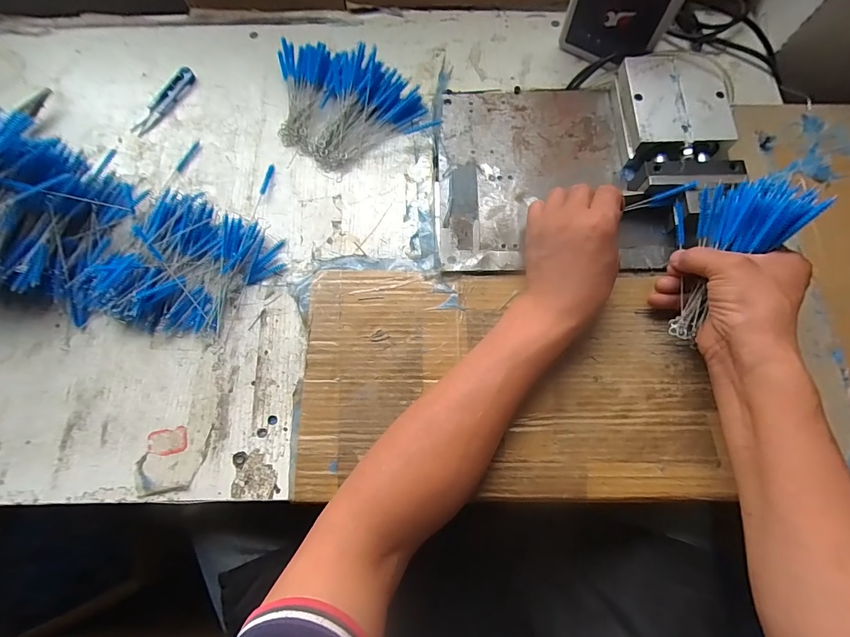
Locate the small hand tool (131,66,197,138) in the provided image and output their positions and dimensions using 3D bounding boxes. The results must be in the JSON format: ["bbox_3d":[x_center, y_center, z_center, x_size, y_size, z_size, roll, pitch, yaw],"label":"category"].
[{"bbox_3d":[-0.316,-0.264,0.466,0.024,0.006,0.105,30,77,10],"label":"small hand tool"}]

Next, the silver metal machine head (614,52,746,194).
[{"bbox_3d":[0.261,-0.199,0.407,0.104,0.045,0.160,-2,73,1],"label":"silver metal machine head"}]

